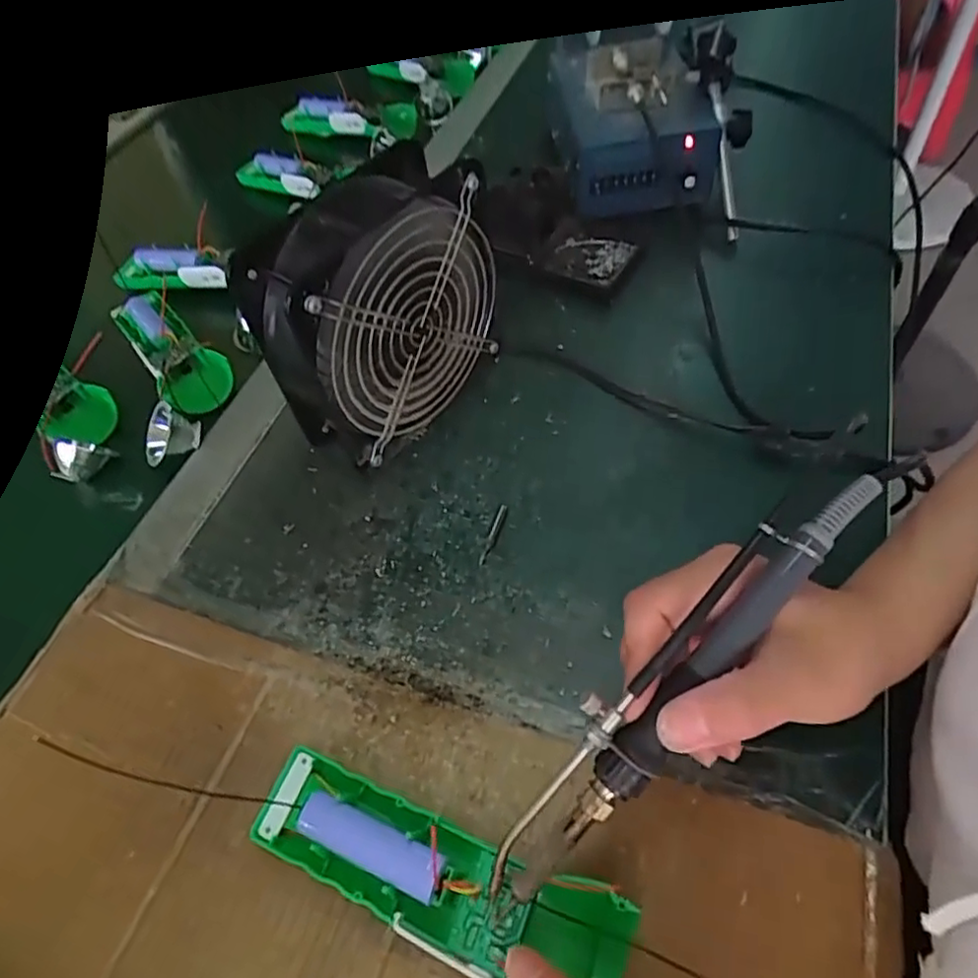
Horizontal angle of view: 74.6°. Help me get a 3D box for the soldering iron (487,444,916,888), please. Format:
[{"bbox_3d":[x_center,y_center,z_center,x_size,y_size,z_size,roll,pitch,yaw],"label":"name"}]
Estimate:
[{"bbox_3d":[0.073,0.062,0.231,0.027,0.020,0.207,42,90,27],"label":"soldering iron"}]

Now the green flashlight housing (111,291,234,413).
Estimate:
[{"bbox_3d":[-0.233,-0.104,0.471,0.045,0.029,0.131,-34,60,-21],"label":"green flashlight housing"}]

